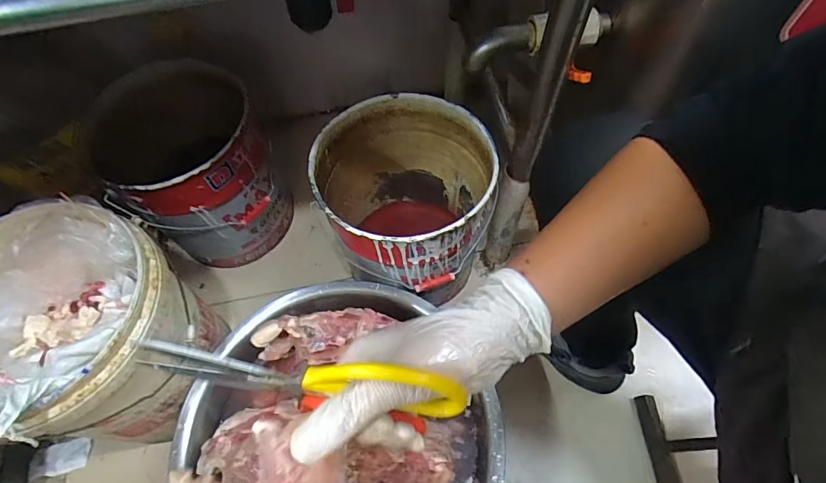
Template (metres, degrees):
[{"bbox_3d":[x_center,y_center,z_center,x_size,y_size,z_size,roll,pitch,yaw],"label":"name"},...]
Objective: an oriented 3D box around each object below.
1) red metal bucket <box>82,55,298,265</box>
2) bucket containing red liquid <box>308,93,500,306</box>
[{"bbox_3d":[-0.422,-0.138,0.872,0.282,0.283,0.292,-1,60,2],"label":"red metal bucket"},{"bbox_3d":[-0.013,-0.051,0.788,0.276,0.296,0.259,-1,60,2],"label":"bucket containing red liquid"}]

